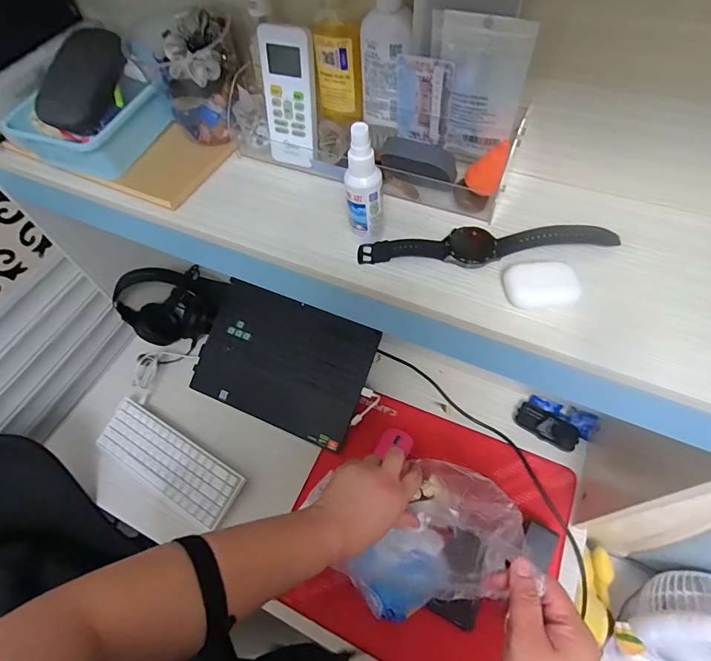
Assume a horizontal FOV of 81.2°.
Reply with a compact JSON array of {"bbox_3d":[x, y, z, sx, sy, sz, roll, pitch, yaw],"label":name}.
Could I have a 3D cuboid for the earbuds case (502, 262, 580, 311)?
[{"bbox_3d":[0.161,-0.039,0.359,0.057,0.016,0.037,-4,58,2],"label":"earbuds case"}]

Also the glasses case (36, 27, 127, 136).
[{"bbox_3d":[-0.317,-0.296,0.487,0.046,0.052,0.132,16,80,14],"label":"glasses case"}]

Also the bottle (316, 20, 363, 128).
[{"bbox_3d":[-0.017,-0.261,0.424,0.046,0.087,0.028,-1,59,4],"label":"bottle"}]

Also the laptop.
[{"bbox_3d":[-0.149,0.064,0.852,0.354,0.032,0.247,20,87,19],"label":"laptop"}]

